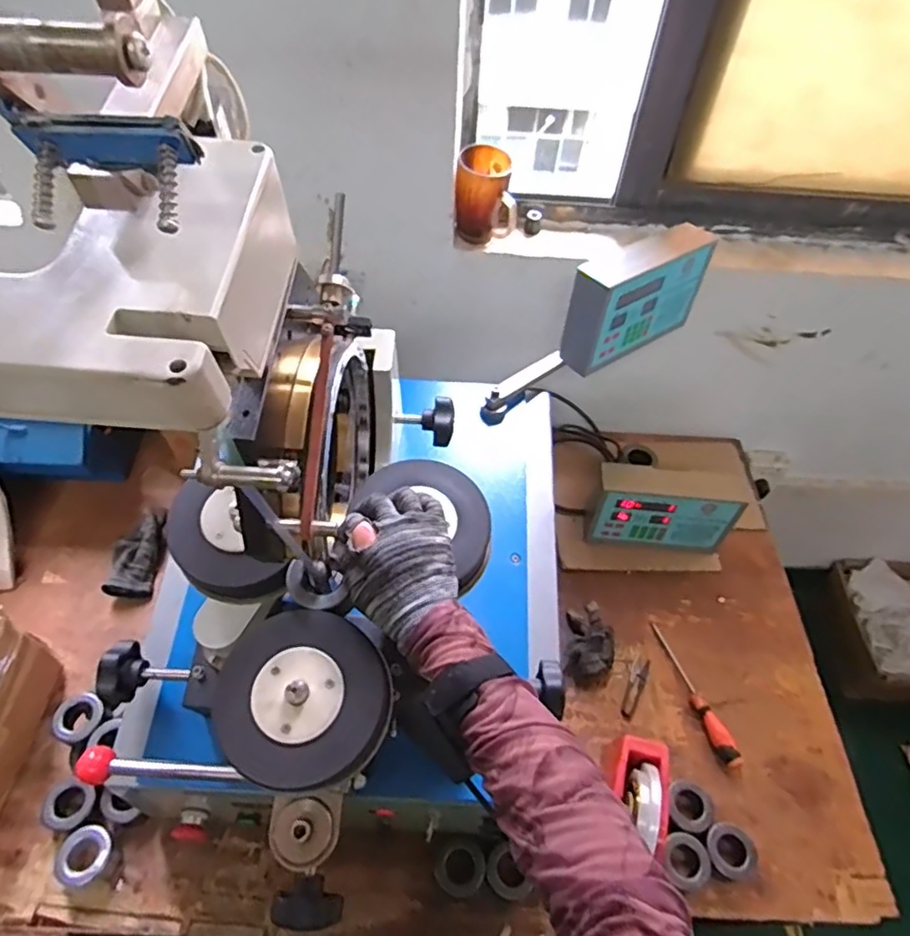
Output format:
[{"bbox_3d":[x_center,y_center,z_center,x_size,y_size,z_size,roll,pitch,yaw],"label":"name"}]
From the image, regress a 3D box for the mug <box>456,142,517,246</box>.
[{"bbox_3d":[0.047,-0.401,0.897,0.088,0.117,0.072,4,53,0],"label":"mug"}]

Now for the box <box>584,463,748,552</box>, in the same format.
[{"bbox_3d":[0.339,0.068,0.995,0.222,0.155,0.067,7,53,2],"label":"box"}]

